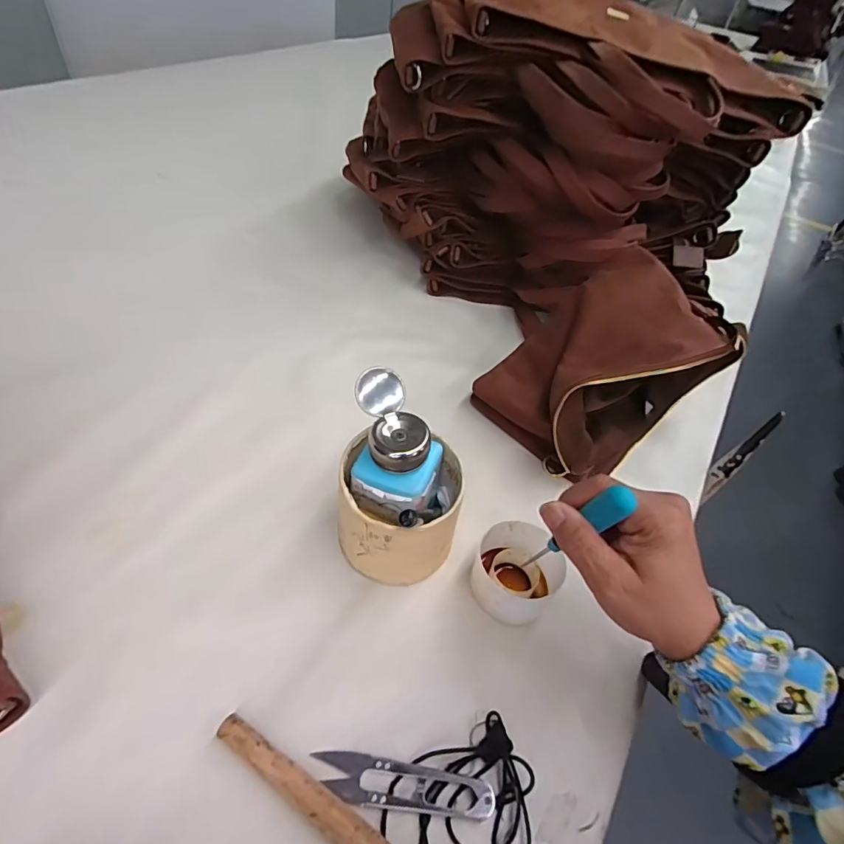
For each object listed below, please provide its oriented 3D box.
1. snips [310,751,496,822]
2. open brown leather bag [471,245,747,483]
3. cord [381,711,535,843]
[{"bbox_3d":[-0.010,0.204,0.269,0.100,0.006,0.022,12,48,0],"label":"snips"},{"bbox_3d":[0.172,-0.059,0.462,0.203,0.117,0.148,-24,54,-27],"label":"open brown leather bag"},{"bbox_3d":[0.024,0.215,0.265,0.084,0.013,0.066,-18,54,-24],"label":"cord"}]

